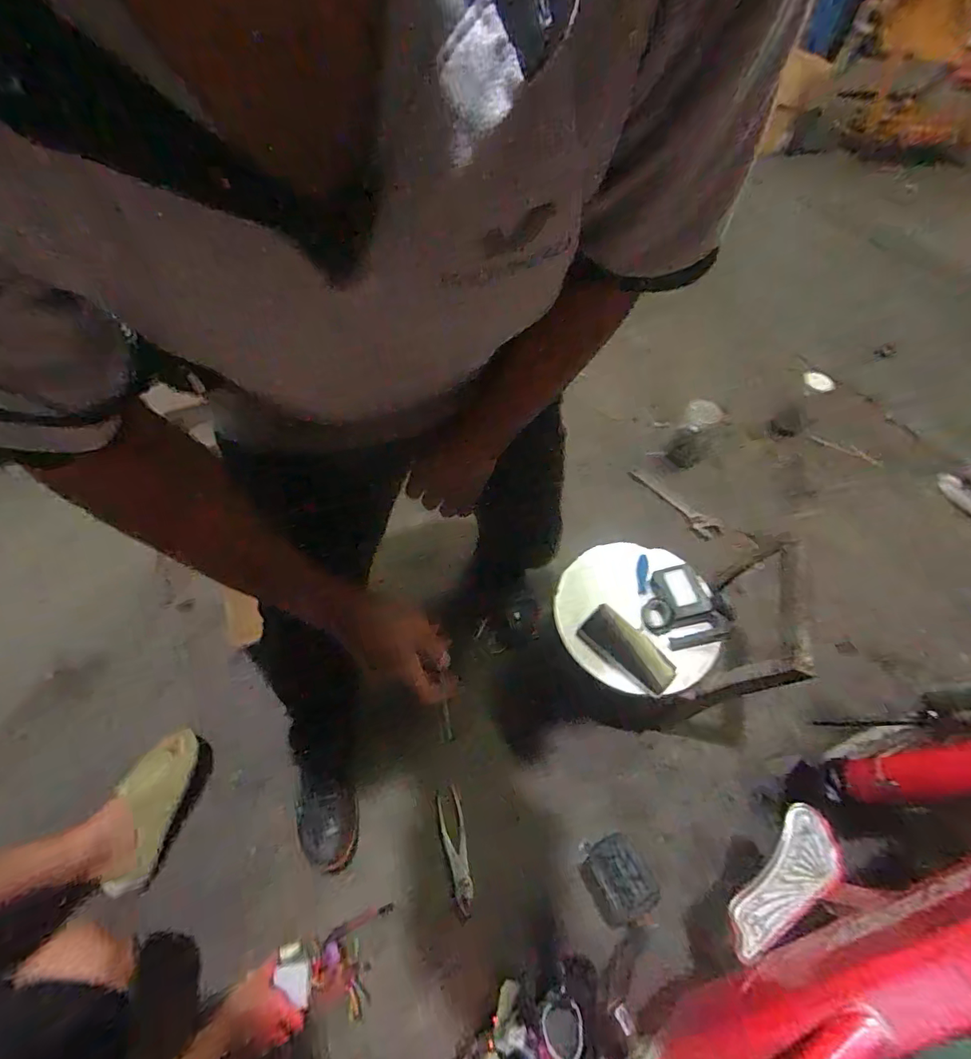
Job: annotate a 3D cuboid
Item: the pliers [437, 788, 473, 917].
[{"bbox_3d":[-0.052,0.551,0.843,0.041,0.015,0.186,-10,57,-7],"label":"pliers"}]

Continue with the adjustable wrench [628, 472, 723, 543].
[{"bbox_3d":[0.494,-0.067,1.300,0.291,0.018,0.065,42,100,36],"label":"adjustable wrench"}]

